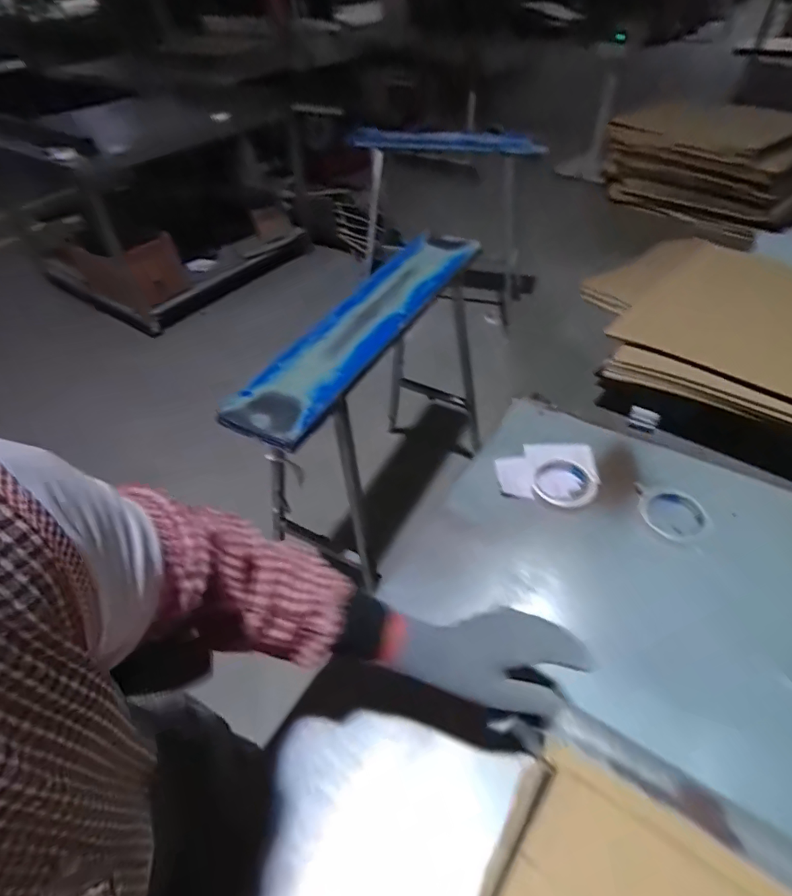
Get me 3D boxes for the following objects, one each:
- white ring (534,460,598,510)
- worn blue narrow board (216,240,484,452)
[{"bbox_3d":[0.259,0.047,0.748,0.091,0.020,0.088,-2,47,2],"label":"white ring"},{"bbox_3d":[-0.067,-0.307,1.166,0.199,0.047,0.888,21,51,21],"label":"worn blue narrow board"}]

